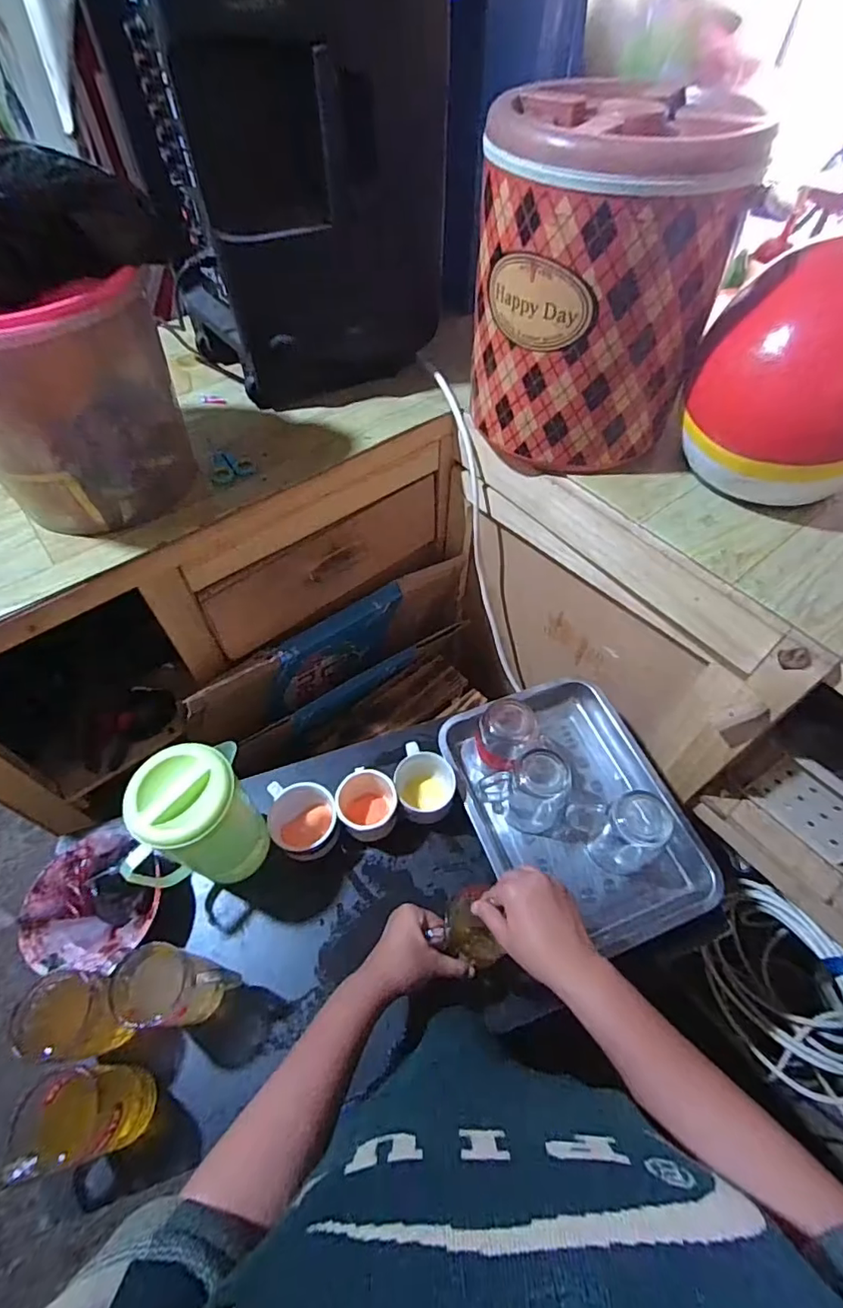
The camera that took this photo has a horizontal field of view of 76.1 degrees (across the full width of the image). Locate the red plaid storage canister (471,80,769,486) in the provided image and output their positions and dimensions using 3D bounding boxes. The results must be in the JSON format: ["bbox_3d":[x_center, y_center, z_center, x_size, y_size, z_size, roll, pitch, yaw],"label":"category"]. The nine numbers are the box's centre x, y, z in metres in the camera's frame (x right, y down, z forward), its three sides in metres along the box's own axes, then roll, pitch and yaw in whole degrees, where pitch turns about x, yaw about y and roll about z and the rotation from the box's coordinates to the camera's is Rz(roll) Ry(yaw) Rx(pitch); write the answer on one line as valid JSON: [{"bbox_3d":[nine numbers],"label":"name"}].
[{"bbox_3d":[0.203,-0.423,0.644,0.250,0.324,0.251,15,57,11],"label":"red plaid storage canister"}]

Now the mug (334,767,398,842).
[{"bbox_3d":[-0.073,0.197,0.712,0.074,0.066,0.076,0,56,1],"label":"mug"}]

